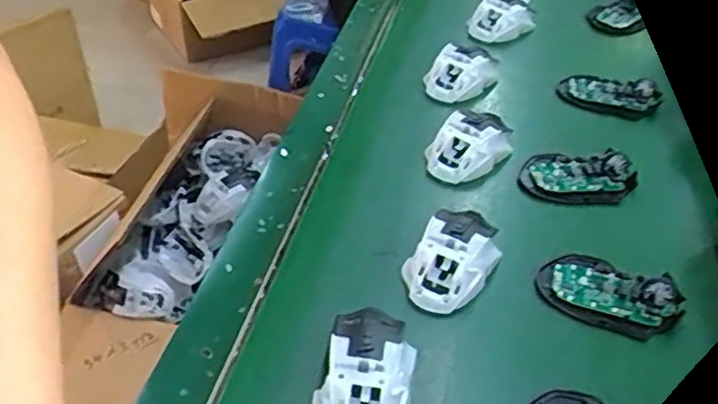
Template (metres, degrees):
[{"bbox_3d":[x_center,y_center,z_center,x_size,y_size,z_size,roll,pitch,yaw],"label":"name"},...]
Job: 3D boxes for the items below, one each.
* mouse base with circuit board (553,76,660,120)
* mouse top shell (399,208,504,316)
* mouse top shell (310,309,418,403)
[{"bbox_3d":[0.292,-0.125,0.795,0.113,0.026,0.049,11,44,8],"label":"mouse base with circuit board"},{"bbox_3d":[0.082,0.046,0.586,0.062,0.041,0.105,23,46,20],"label":"mouse top shell"},{"bbox_3d":[0.005,0.124,0.497,0.064,0.037,0.109,12,44,9],"label":"mouse top shell"}]

